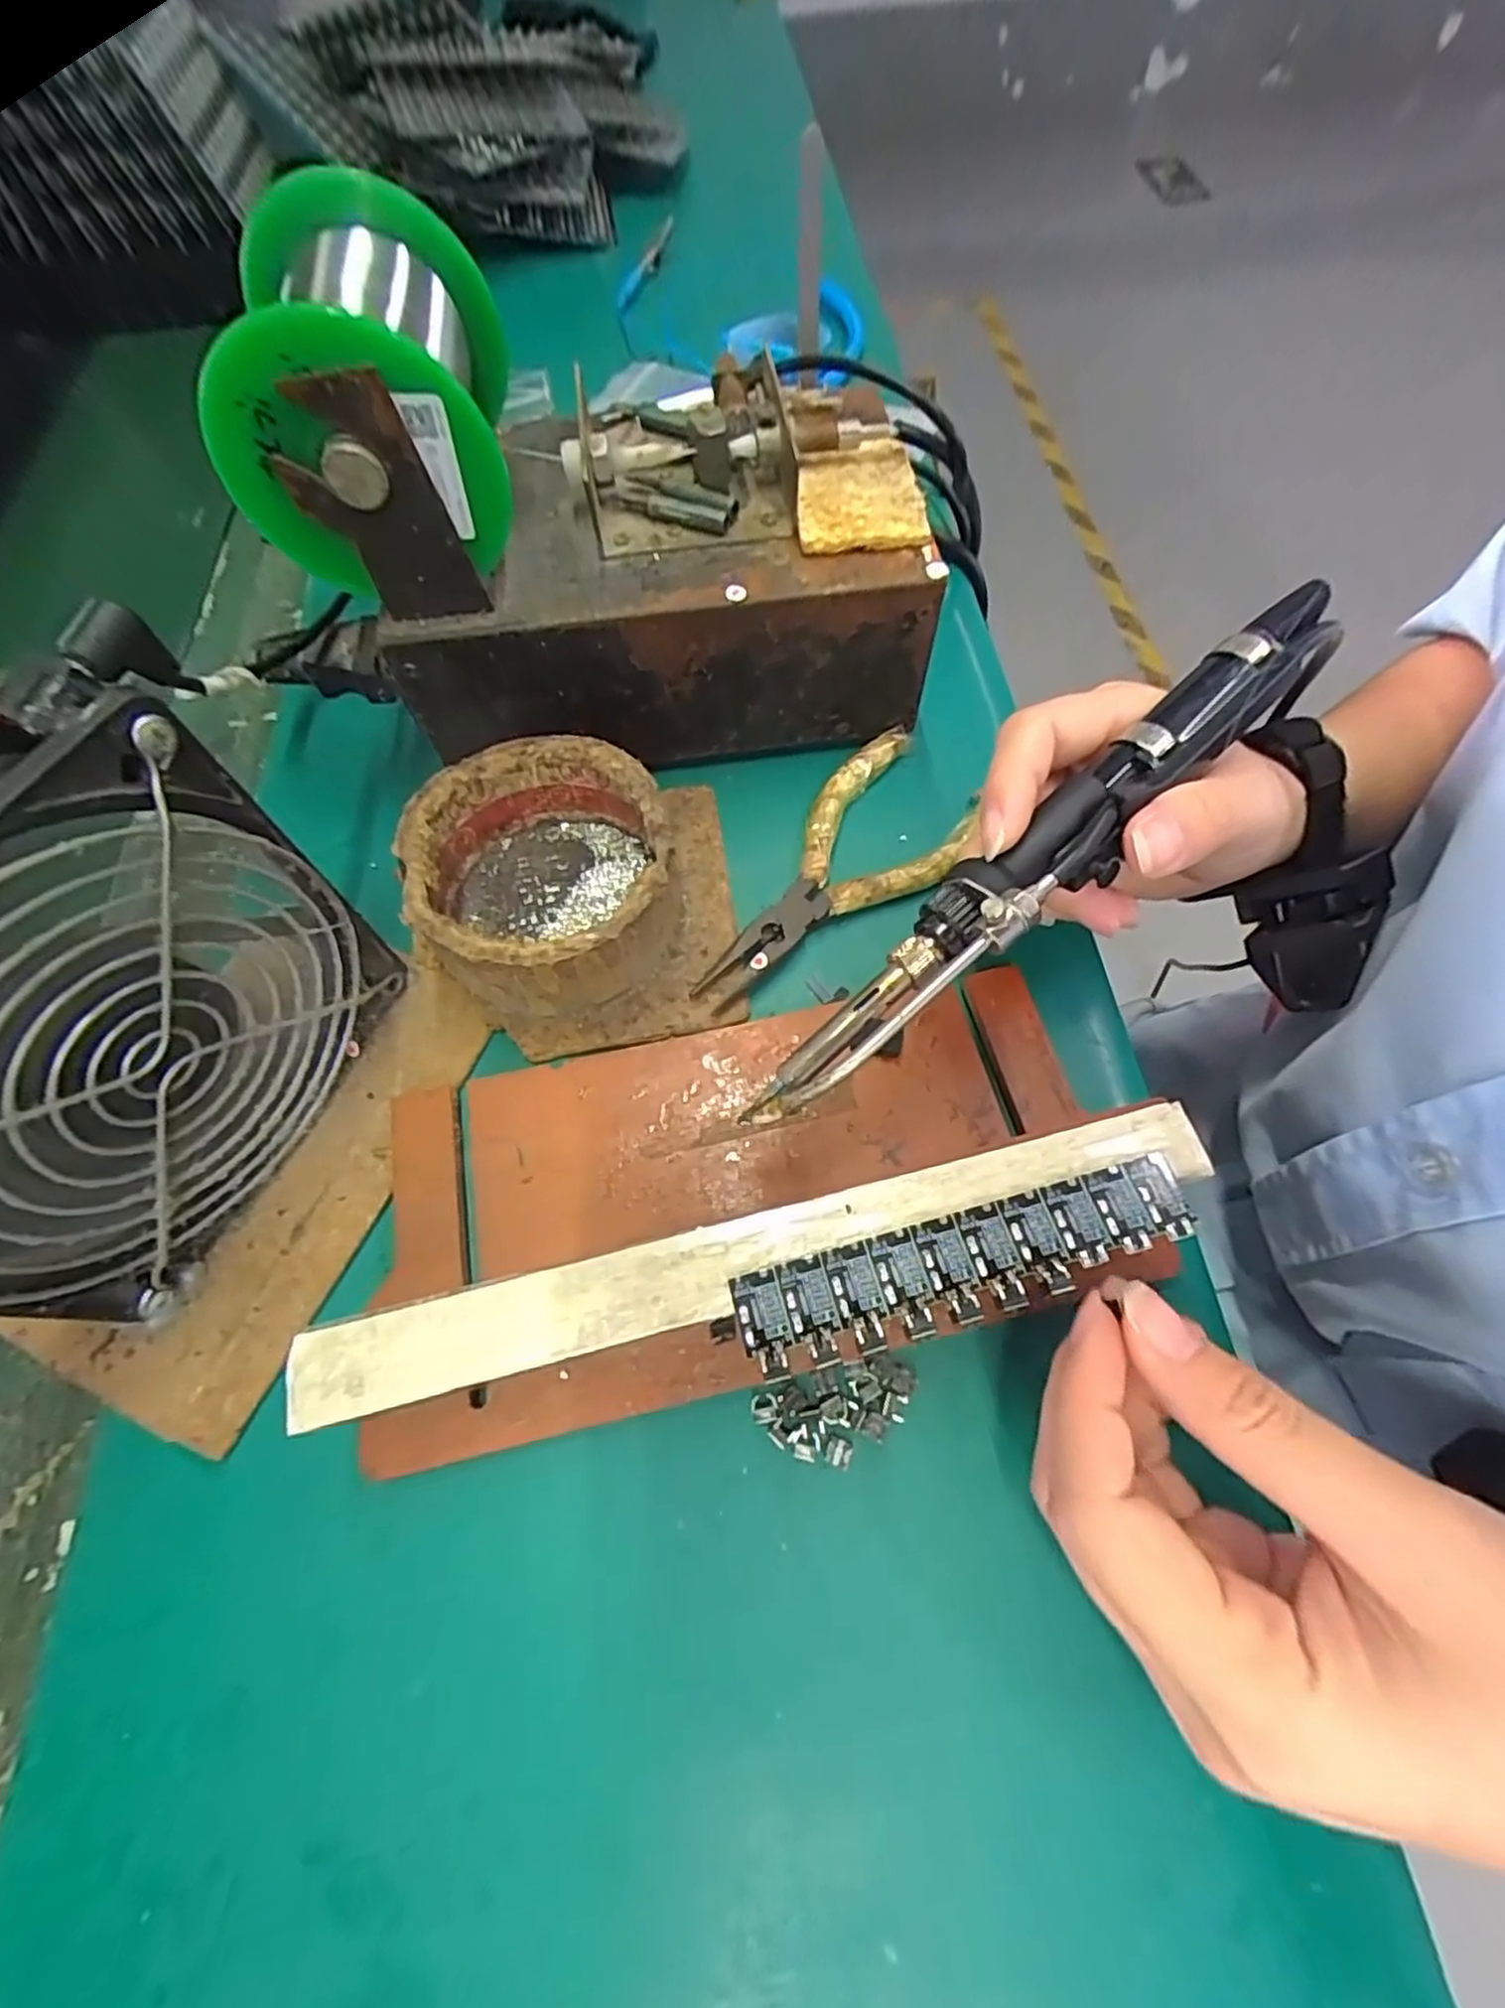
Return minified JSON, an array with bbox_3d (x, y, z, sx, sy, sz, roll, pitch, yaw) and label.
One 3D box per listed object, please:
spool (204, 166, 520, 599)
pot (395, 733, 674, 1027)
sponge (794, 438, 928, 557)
[{"bbox_3d":[-0.105,-0.166,0.210,0.070,0.077,0.080,-12,64,-4],"label":"spool"},{"bbox_3d":[-0.066,-0.040,0.239,0.079,0.040,0.083,-1,65,3],"label":"pot"},{"bbox_3d":[0.034,-0.165,0.239,0.040,0.008,0.043,-4,64,0],"label":"sponge"}]

